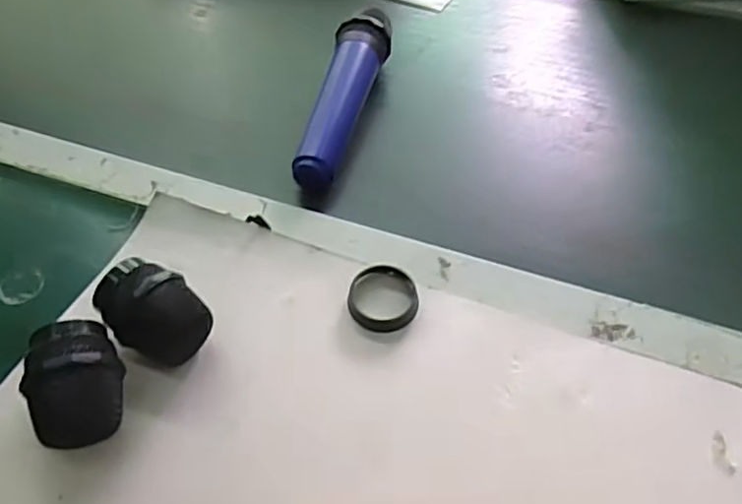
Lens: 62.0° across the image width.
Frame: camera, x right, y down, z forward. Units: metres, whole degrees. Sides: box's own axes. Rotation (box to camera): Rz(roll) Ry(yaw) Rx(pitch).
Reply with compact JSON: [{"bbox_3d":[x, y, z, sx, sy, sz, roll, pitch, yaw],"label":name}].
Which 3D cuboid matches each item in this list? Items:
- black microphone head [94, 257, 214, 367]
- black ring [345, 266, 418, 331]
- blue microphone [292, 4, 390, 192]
[{"bbox_3d":[-0.124,0.033,0.353,0.054,0.044,0.046,32,56,24],"label":"black microphone head"},{"bbox_3d":[0.008,0.028,0.379,0.043,0.009,0.044,0,49,0],"label":"black ring"},{"bbox_3d":[-0.021,-0.129,0.499,0.042,0.040,0.186,9,49,7],"label":"blue microphone"}]

